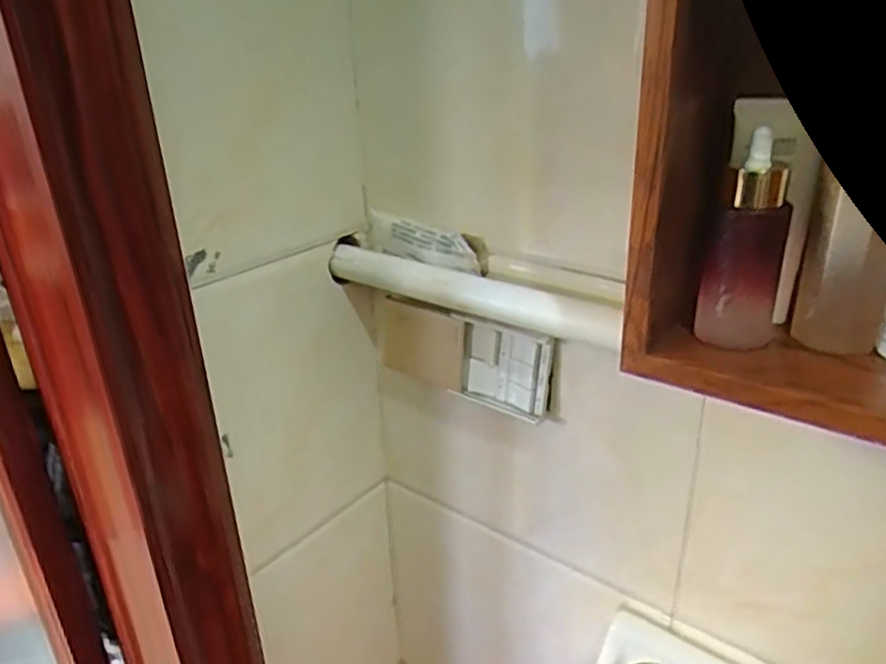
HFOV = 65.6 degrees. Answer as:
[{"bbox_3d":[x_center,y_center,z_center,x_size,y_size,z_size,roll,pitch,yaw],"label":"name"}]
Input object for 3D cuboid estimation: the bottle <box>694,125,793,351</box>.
[{"bbox_3d":[0.178,-0.052,0.399,0.040,0.118,0.046,12,29,27],"label":"bottle"}]

